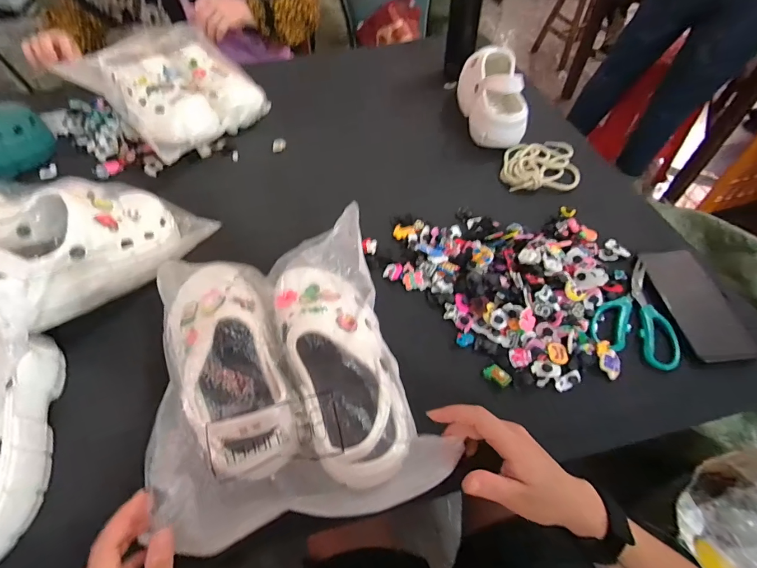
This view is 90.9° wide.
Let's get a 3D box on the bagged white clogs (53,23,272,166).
[{"bbox_3d":[-0.394,-0.382,0.734,0.303,0.132,0.244,37,64,24],"label":"bagged white clogs"}]

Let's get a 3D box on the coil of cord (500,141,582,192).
[{"bbox_3d":[0.279,-0.214,0.649,0.124,0.024,0.146,6,55,6],"label":"coil of cord"}]

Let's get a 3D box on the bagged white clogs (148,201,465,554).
[{"bbox_3d":[-0.106,0.059,0.383,0.260,0.082,0.305,-16,56,-10],"label":"bagged white clogs"}]

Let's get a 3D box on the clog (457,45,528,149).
[{"bbox_3d":[0.210,-0.354,0.690,0.083,0.101,0.195,-3,55,-1],"label":"clog"}]

